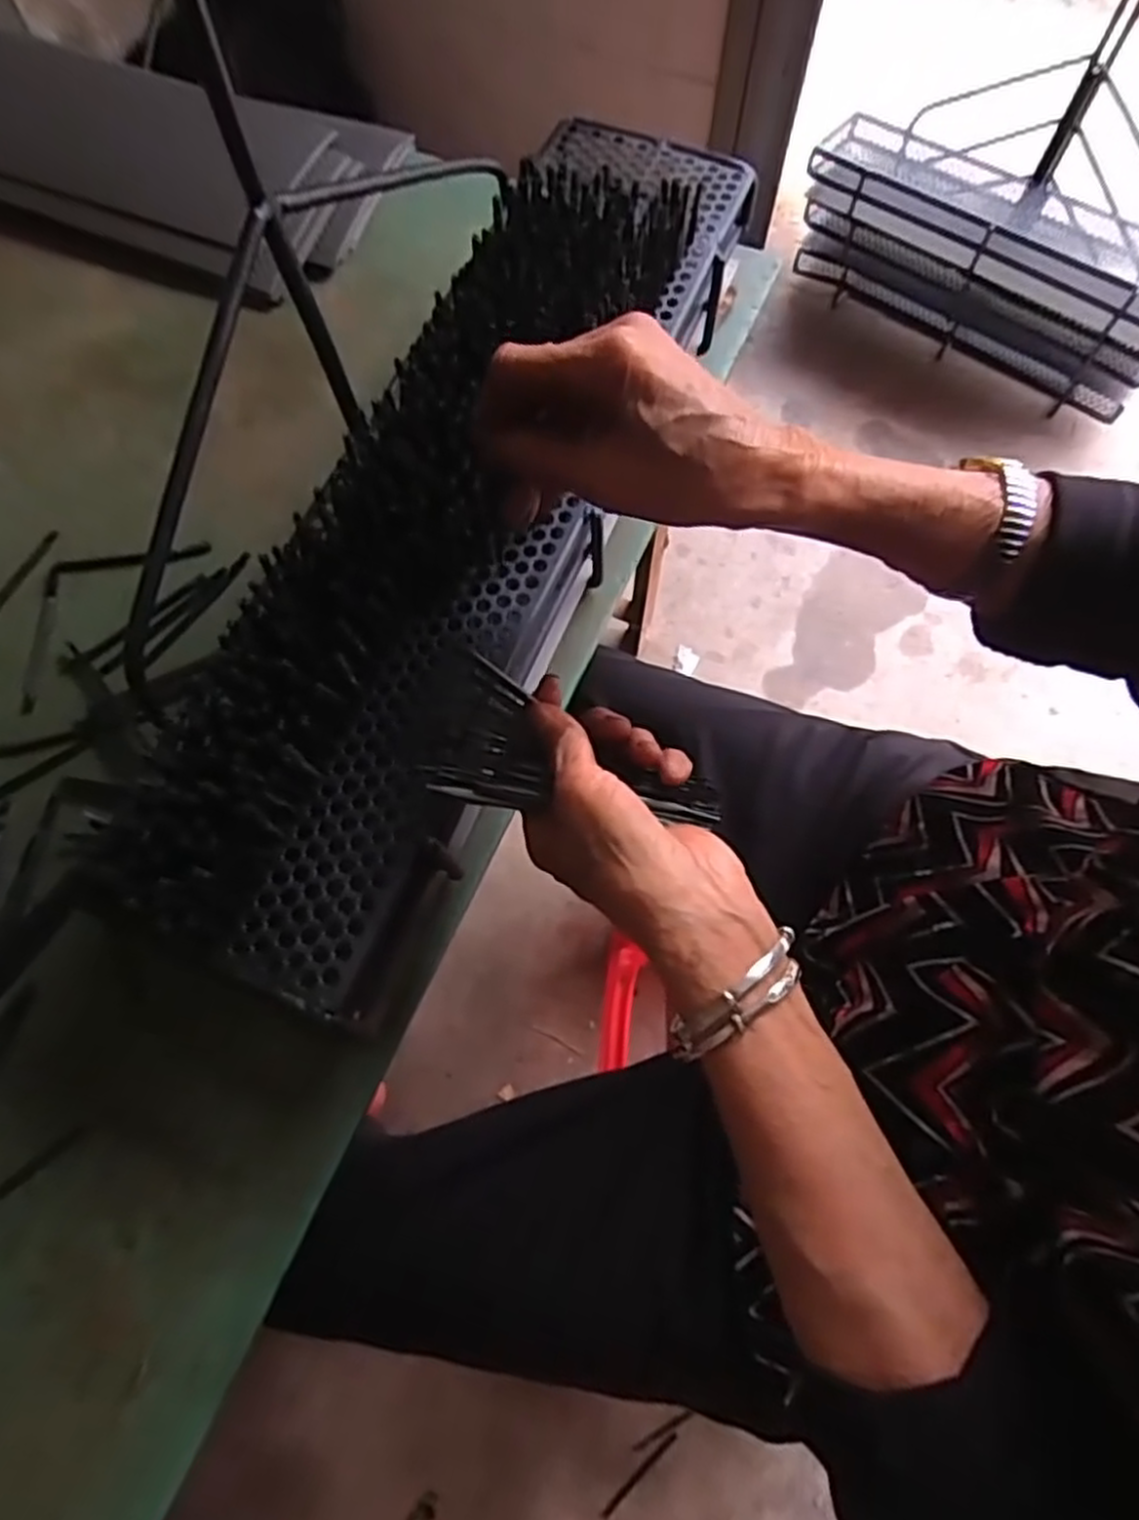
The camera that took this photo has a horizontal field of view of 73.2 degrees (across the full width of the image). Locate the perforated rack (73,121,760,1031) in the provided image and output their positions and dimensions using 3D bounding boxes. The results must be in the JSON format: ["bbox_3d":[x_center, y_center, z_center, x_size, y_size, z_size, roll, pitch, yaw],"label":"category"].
[{"bbox_3d":[-0.059,-0.139,0.421,0.136,0.084,0.522,21,75,7],"label":"perforated rack"}]

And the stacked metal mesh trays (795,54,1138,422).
[{"bbox_3d":[0.680,-0.823,1.202,0.598,0.326,0.185,37,74,12],"label":"stacked metal mesh trays"}]

